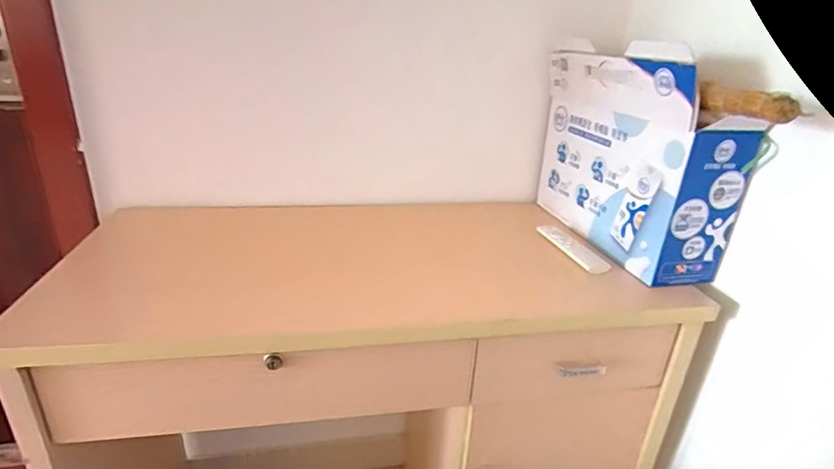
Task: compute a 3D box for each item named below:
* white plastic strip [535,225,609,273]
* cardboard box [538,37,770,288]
[{"bbox_3d":[0.235,0.016,0.732,0.037,0.019,0.151,-5,25,-19],"label":"white plastic strip"},{"bbox_3d":[0.319,-0.122,0.722,0.128,0.273,0.355,-3,25,-15],"label":"cardboard box"}]

